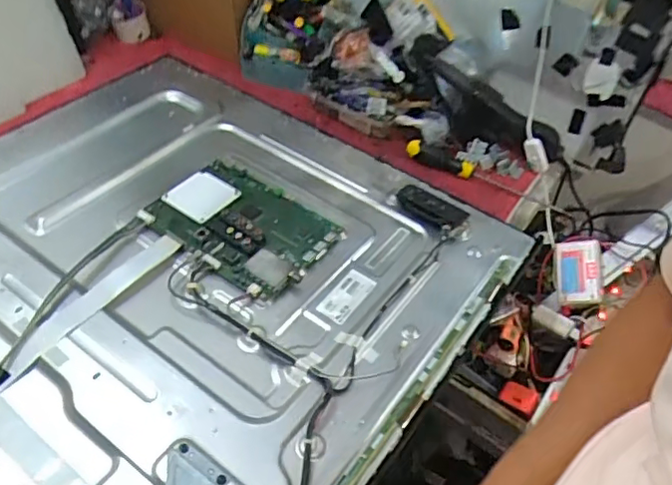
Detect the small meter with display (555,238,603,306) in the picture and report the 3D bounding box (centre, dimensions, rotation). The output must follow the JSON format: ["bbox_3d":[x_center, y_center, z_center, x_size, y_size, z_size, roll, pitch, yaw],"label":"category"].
[{"bbox_3d":[0.363,0.040,0.872,0.067,0.016,0.105,1,73,2],"label":"small meter with display"}]

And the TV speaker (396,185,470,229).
[{"bbox_3d":[0.127,-0.047,0.780,0.096,0.016,0.050,24,49,16],"label":"TV speaker"}]

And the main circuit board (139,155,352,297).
[{"bbox_3d":[-0.116,-0.024,0.736,0.212,0.025,0.154,30,51,21],"label":"main circuit board"}]

